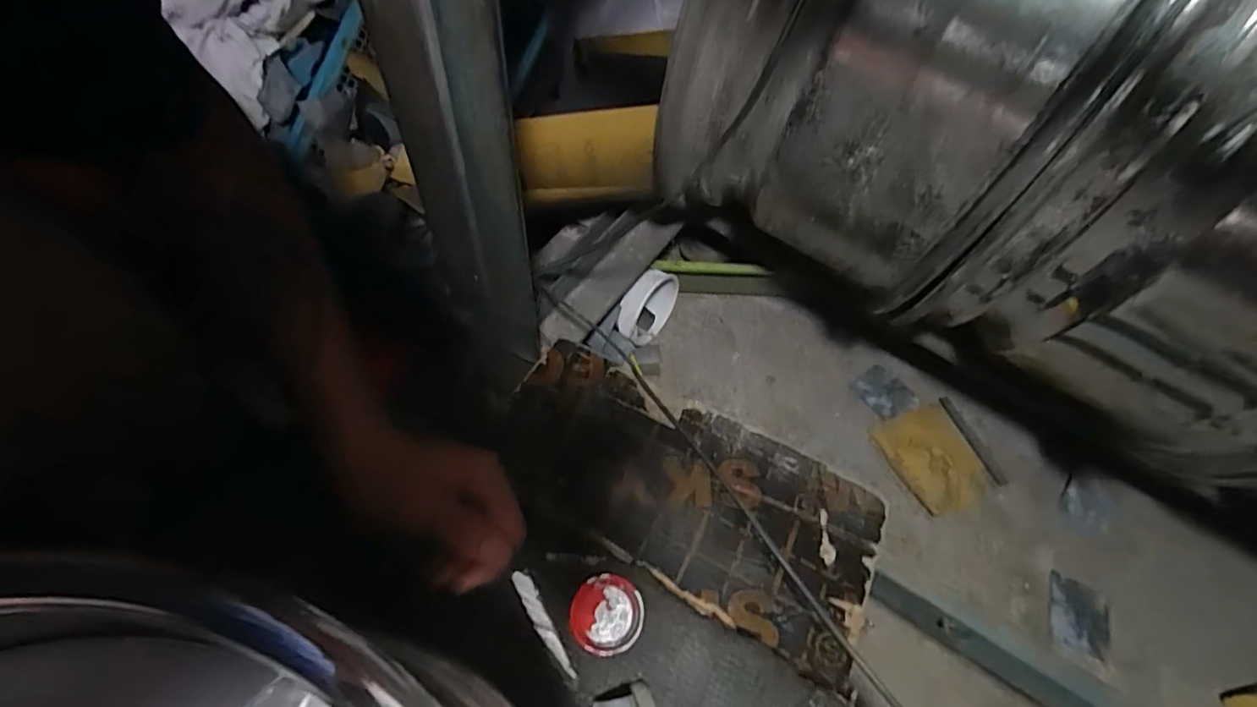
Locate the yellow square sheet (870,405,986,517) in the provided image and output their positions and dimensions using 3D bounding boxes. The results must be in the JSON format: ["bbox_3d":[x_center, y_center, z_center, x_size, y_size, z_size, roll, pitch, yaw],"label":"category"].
[{"bbox_3d":[0.343,0.121,0.632,0.091,0.006,0.116,-14,62,-12],"label":"yellow square sheet"}]

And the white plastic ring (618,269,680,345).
[{"bbox_3d":[0.023,-0.057,0.651,0.033,0.101,0.089,34,63,15],"label":"white plastic ring"}]

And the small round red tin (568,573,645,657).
[{"bbox_3d":[-0.014,0.167,0.358,0.045,0.011,0.046,2,59,-3],"label":"small round red tin"}]

